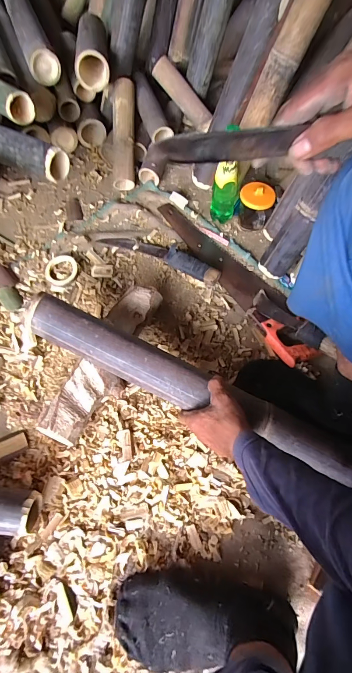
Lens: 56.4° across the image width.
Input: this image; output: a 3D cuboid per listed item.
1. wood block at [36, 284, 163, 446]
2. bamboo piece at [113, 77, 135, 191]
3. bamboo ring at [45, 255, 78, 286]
[{"bbox_3d":[-0.128,0.040,0.616,0.094,0.059,0.326,21,65,7],"label":"wood block"},{"bbox_3d":[-0.134,-0.519,0.843,0.057,0.045,0.270,0,91,-3],"label":"bamboo piece"},{"bbox_3d":[-0.254,-0.147,0.727,0.072,0.008,0.073,1,65,-2],"label":"bamboo ring"}]

